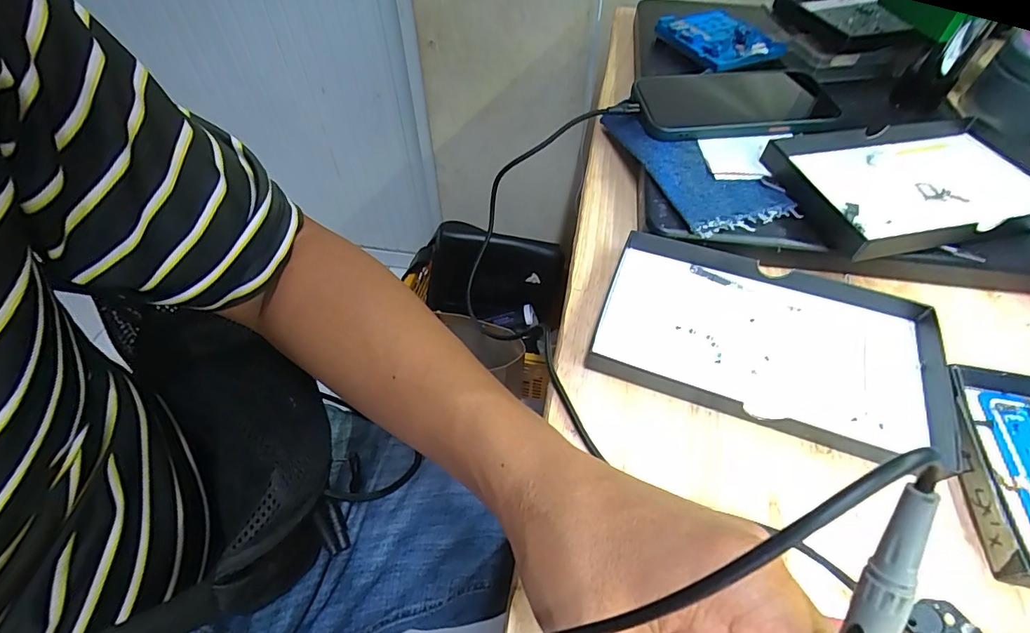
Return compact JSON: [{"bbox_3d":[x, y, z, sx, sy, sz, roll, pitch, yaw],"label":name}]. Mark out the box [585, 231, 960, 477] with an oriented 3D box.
[{"bbox_3d":[0.140,0.011,0.267,0.177,0.014,0.109,18,54,14],"label":"box"}]

